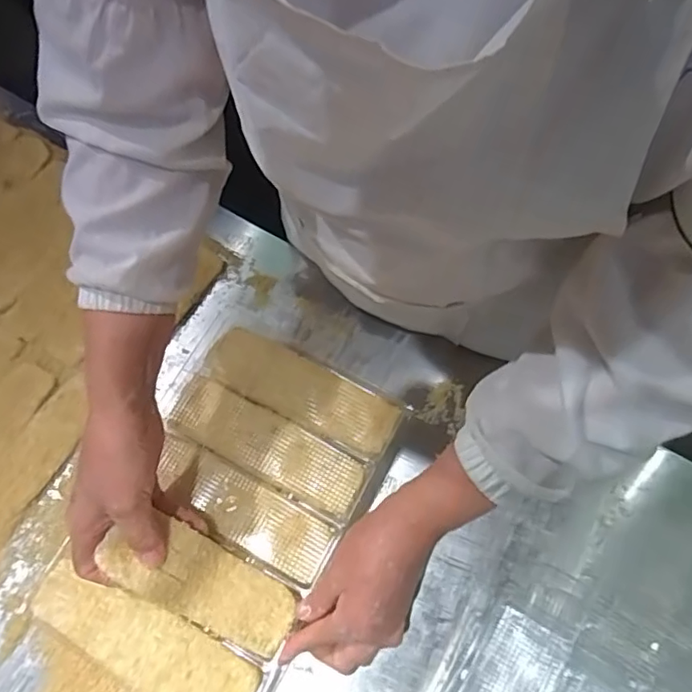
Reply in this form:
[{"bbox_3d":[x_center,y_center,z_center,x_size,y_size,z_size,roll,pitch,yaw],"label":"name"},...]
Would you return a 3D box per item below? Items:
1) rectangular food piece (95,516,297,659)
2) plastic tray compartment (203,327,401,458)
[{"bbox_3d":[-0.114,0.185,0.448,0.151,0.025,0.059,31,71,-14],"label":"rectangular food piece"},{"bbox_3d":[-0.043,0.039,0.538,0.187,0.014,0.058,25,72,11],"label":"plastic tray compartment"}]

